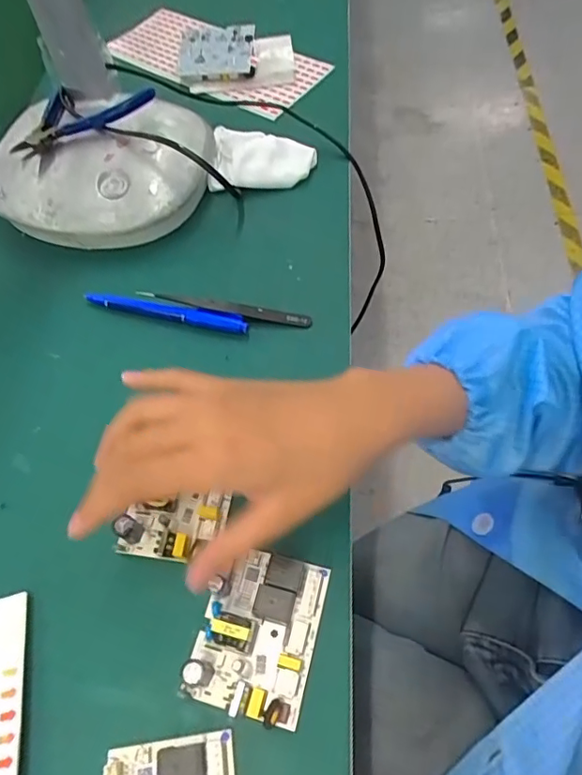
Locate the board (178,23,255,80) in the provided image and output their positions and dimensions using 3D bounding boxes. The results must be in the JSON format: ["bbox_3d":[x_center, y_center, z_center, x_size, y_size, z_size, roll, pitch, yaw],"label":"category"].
[{"bbox_3d":[-0.078,-0.350,0.547,0.081,0.014,0.064,2,80,14],"label":"board"}]

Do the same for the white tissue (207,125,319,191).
[{"bbox_3d":[-0.025,-0.204,0.468,0.091,0.030,0.059,1,60,7],"label":"white tissue"}]

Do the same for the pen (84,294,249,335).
[{"bbox_3d":[-0.096,-0.056,0.399,0.130,0.014,0.014,9,61,11],"label":"pen"}]

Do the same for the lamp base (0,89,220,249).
[{"bbox_3d":[-0.156,-0.186,0.455,0.171,0.062,0.145,12,62,13],"label":"lamp base"}]

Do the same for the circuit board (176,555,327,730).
[{"bbox_3d":[-0.018,0.127,0.279,0.060,0.028,0.080,11,62,12],"label":"circuit board"}]

